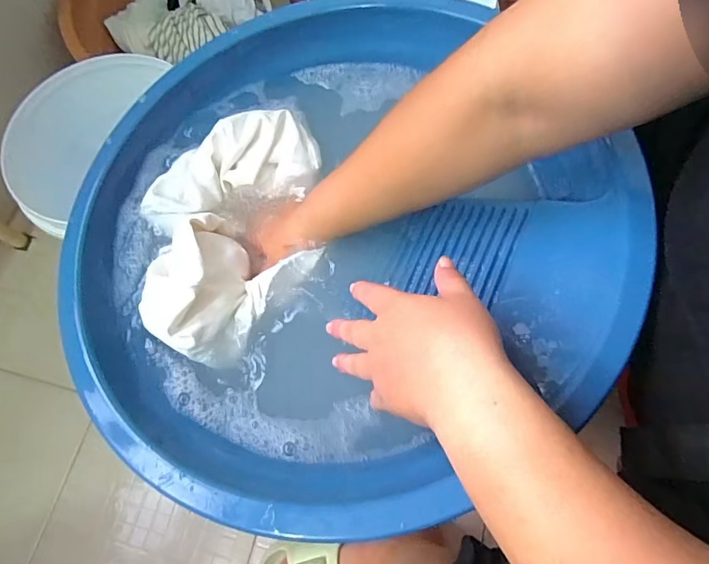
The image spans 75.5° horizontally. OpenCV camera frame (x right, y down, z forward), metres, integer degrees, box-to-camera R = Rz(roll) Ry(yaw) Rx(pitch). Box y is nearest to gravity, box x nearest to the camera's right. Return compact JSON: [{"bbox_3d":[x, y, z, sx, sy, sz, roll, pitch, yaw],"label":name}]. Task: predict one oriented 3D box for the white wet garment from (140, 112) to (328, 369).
[{"bbox_3d":[-0.121,-0.053,0.445,0.164,0.058,0.249,-4,71,1],"label":"white wet garment"}]

